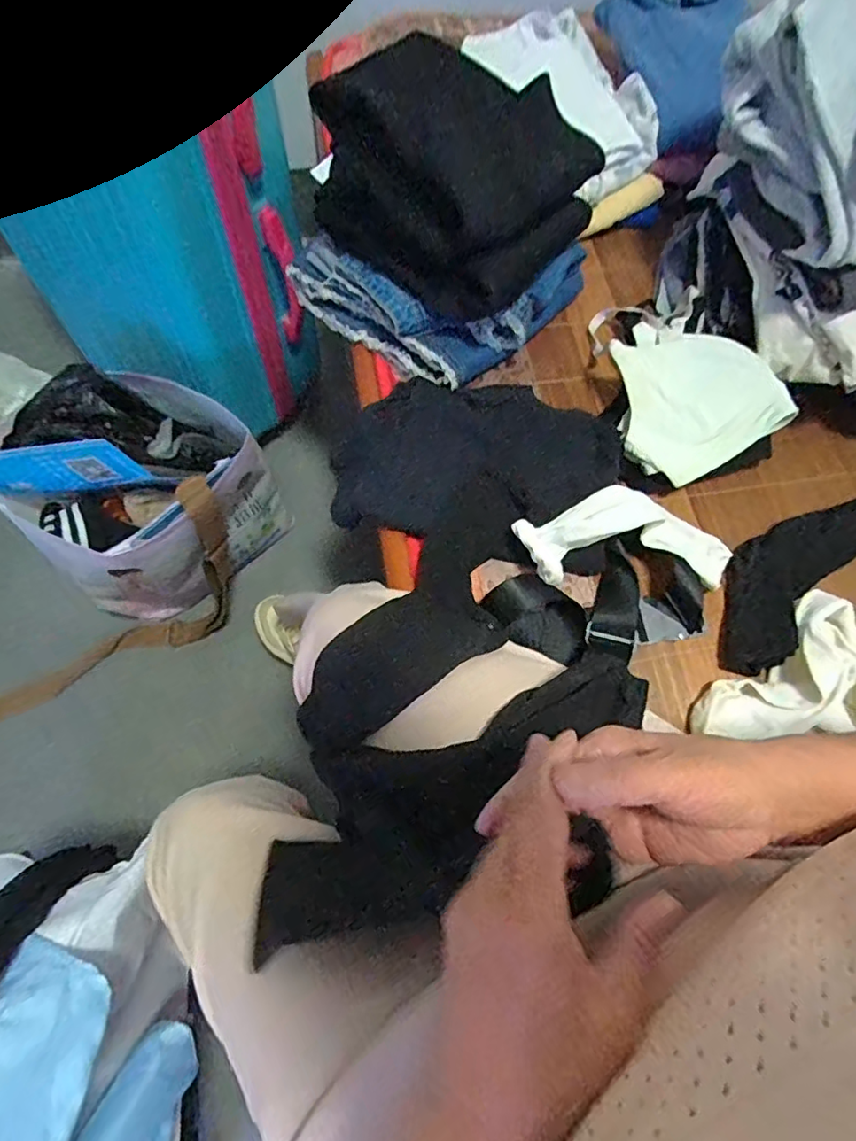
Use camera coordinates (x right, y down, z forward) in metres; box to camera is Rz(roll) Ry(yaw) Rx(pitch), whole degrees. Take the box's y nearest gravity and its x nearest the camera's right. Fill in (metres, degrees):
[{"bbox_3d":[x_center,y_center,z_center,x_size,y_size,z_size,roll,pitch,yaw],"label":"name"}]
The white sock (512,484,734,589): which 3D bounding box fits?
[{"bbox_3d":[0.188,-0.032,0.538,0.214,0.059,0.091,0,68,-3],"label":"white sock"}]

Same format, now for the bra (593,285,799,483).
[{"bbox_3d":[0.252,-0.206,0.598,0.156,0.057,0.235,-17,70,-9],"label":"bra"}]

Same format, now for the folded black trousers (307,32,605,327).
[{"bbox_3d":[0.023,-0.389,0.563,0.238,0.134,0.188,36,71,11],"label":"folded black trousers"}]

